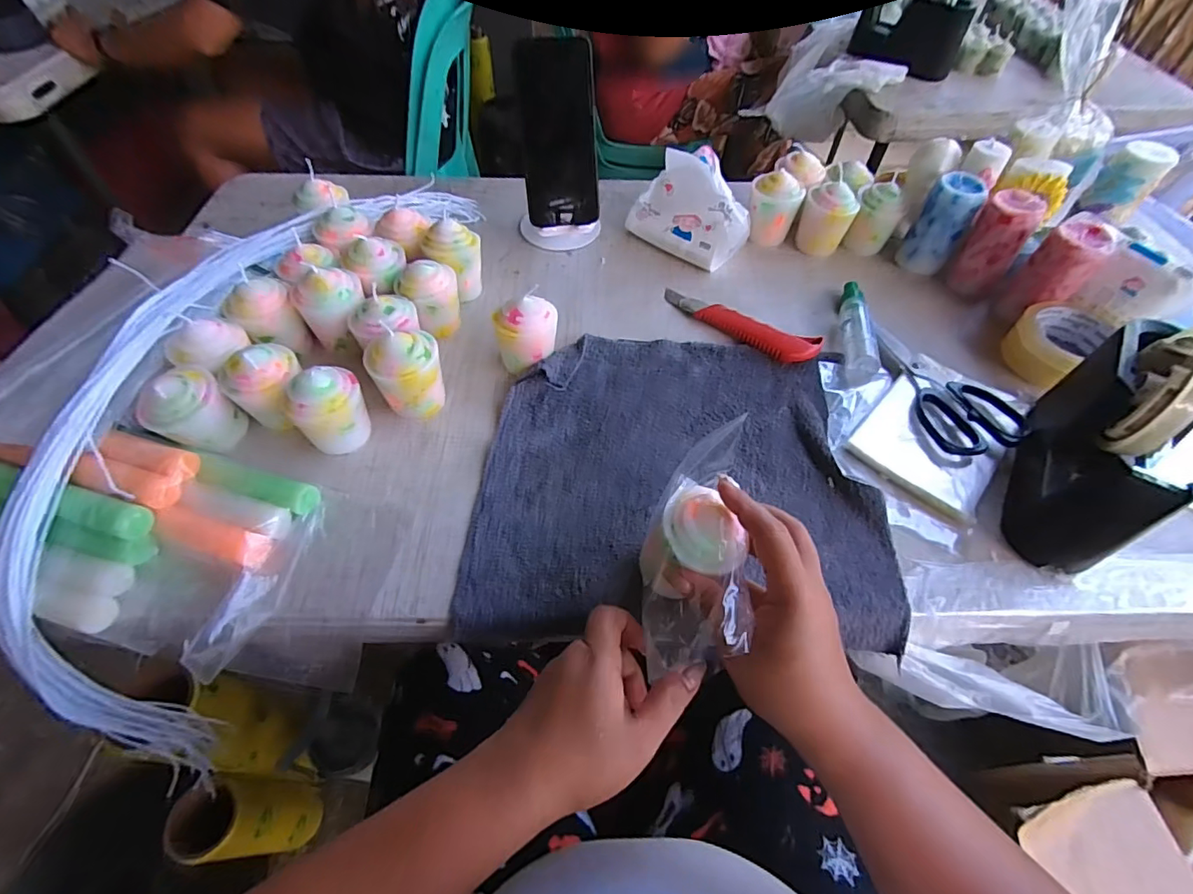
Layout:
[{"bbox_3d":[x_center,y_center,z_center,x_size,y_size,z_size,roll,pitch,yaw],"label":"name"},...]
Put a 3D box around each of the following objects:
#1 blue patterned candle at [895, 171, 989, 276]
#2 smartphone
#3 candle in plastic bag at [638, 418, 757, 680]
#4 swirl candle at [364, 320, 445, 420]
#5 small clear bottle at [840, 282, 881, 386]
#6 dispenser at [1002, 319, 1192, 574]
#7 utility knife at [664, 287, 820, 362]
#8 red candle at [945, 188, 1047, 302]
[{"bbox_3d":[0.375,-0.238,0.570,0.049,0.106,0.043,27,59,16],"label":"blue patterned candle"},{"bbox_3d":[-0.036,-0.310,0.520,0.073,0.159,0.013,-4,29,-5],"label":"smartphone"},{"bbox_3d":[0.062,0.057,0.310,0.057,0.050,0.136,10,71,5],"label":"candle in plastic bag"},{"bbox_3d":[-0.157,-0.058,0.435,0.057,0.076,0.046,-20,58,-15],"label":"swirl candle"},{"bbox_3d":[0.262,-0.121,0.520,0.030,0.024,0.140,10,56,5],"label":"small clear bottle"},{"bbox_3d":[0.375,-0.008,0.374,0.059,0.133,0.176,27,59,16],"label":"dispenser"},{"bbox_3d":[0.141,-0.127,0.524,0.168,0.017,0.033,31,60,18],"label":"utility knife"},{"bbox_3d":[0.414,-0.212,0.542,0.048,0.092,0.048,28,59,16],"label":"red candle"}]

